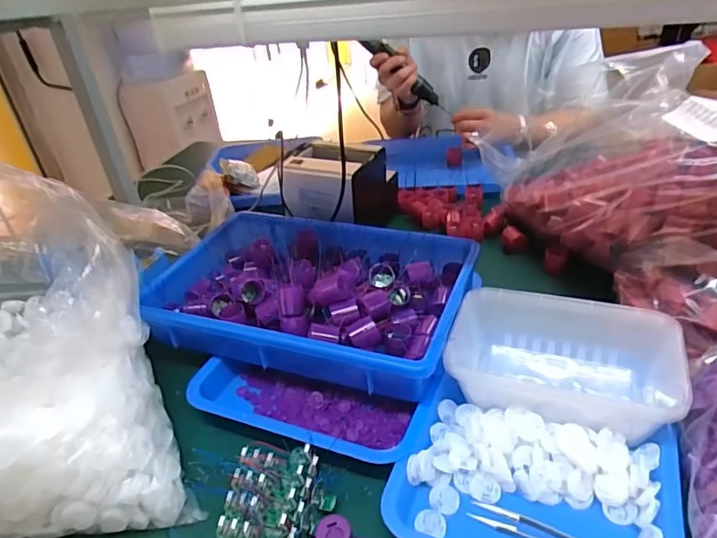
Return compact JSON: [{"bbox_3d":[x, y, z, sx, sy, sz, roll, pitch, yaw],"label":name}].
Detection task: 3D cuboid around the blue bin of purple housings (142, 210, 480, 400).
[{"bbox_3d":[-0.055,0.030,0.638,0.367,0.085,0.256,6,35,20],"label":"blue bin of purple housings"}]

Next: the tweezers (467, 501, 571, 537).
[{"bbox_3d":[0.150,0.209,0.408,0.123,0.010,0.018,8,36,23],"label":"tweezers"}]

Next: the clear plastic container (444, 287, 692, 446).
[{"bbox_3d":[0.205,0.095,0.524,0.201,0.077,0.132,8,36,22],"label":"clear plastic container"}]

